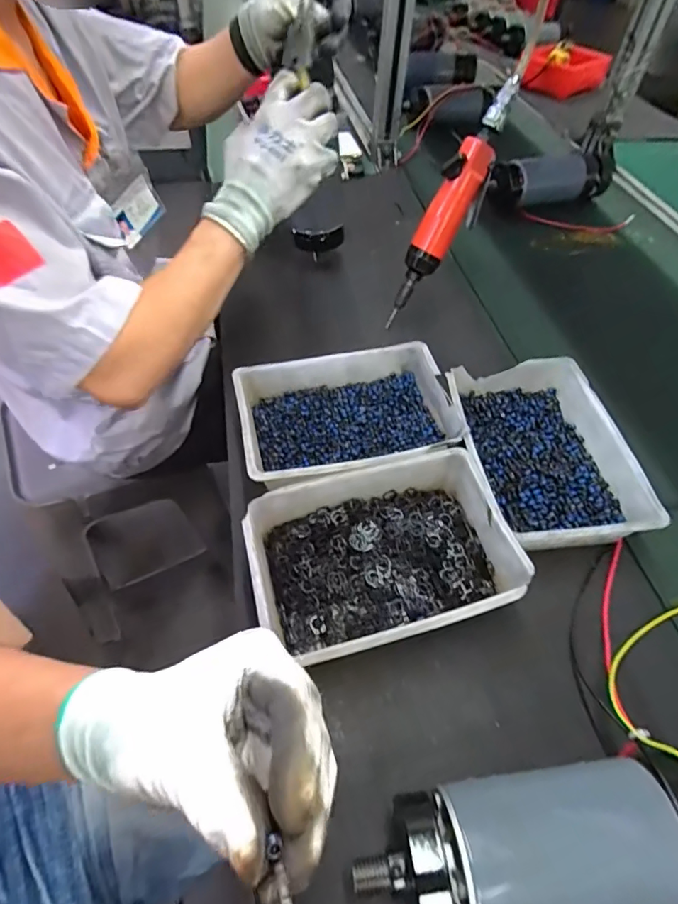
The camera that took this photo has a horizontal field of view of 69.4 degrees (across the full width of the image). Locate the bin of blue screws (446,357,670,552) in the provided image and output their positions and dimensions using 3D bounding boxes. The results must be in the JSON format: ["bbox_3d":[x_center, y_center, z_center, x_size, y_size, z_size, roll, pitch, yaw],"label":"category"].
[{"bbox_3d":[0.192,-0.001,0.471,0.149,0.052,0.205,-6,54,-6],"label":"bin of blue screws"}]

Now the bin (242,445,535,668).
[{"bbox_3d":[0.032,0.080,0.395,0.200,0.050,0.144,-12,54,-10],"label":"bin"}]

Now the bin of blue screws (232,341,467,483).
[{"bbox_3d":[0.007,-0.033,0.485,0.200,0.058,0.144,-11,54,-9],"label":"bin of blue screws"}]

